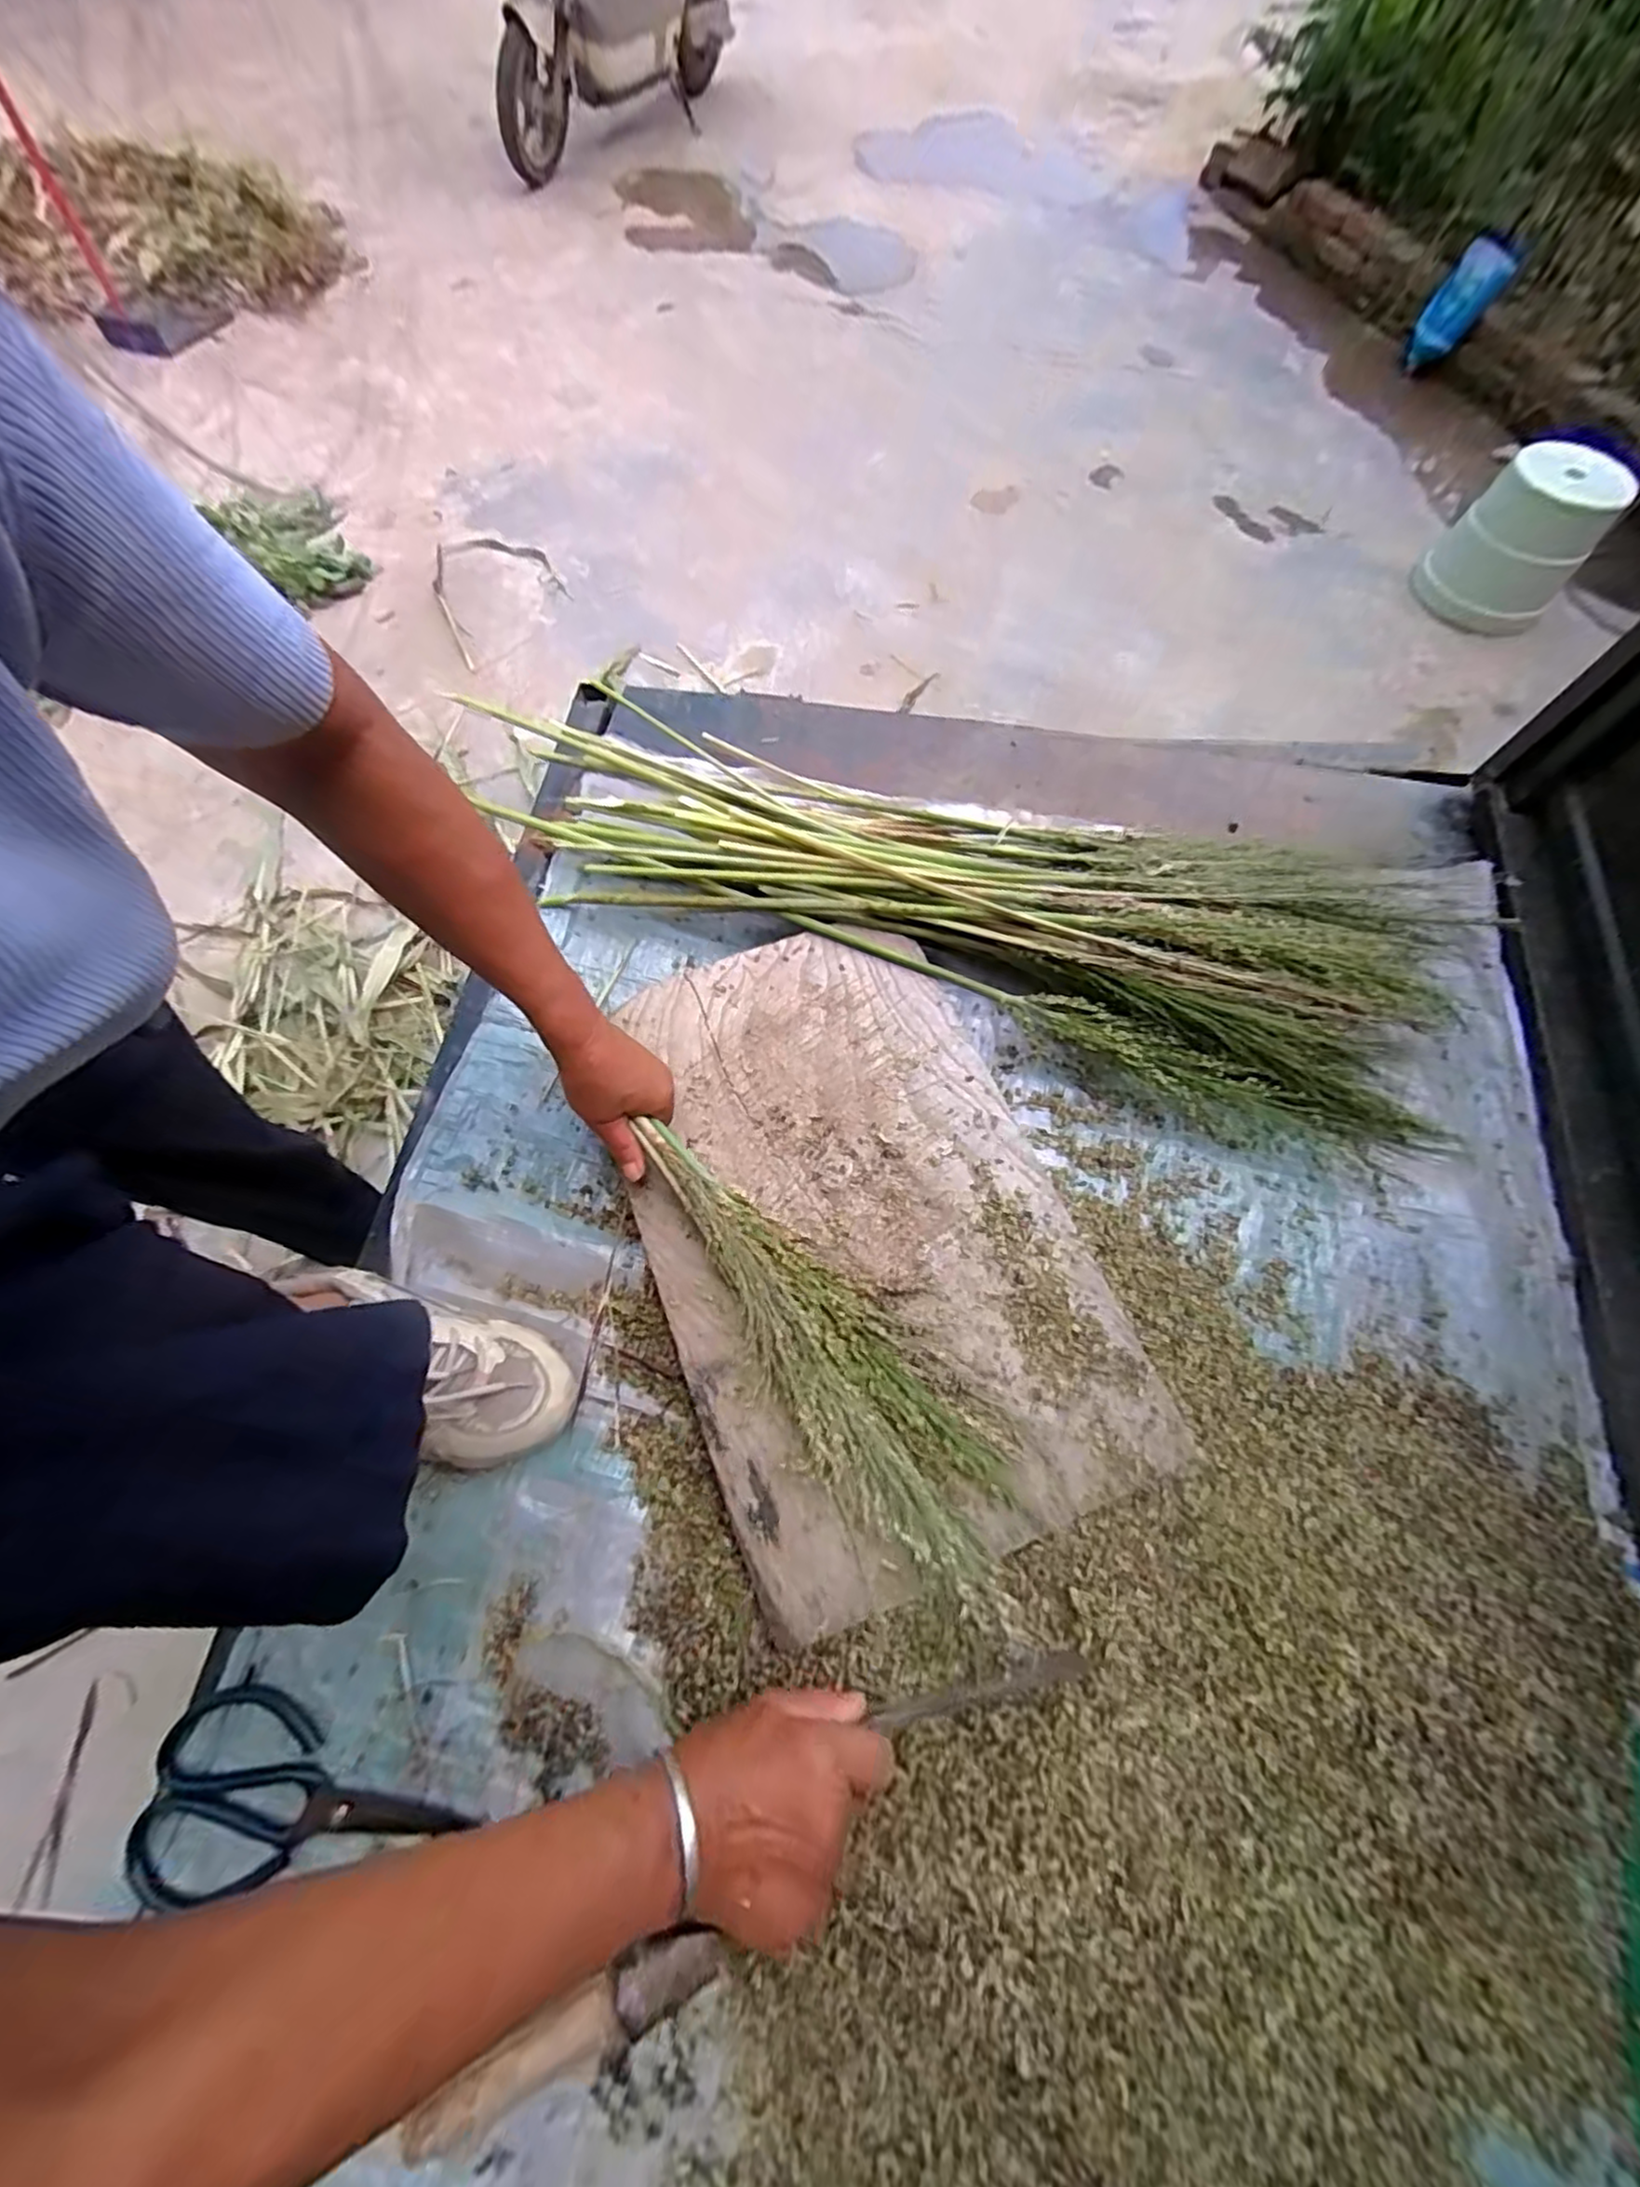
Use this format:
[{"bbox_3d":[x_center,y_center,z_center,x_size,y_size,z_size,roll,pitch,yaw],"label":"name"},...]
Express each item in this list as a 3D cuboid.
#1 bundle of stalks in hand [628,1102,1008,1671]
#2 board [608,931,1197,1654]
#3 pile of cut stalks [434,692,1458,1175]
[{"bbox_3d":[0.008,0.177,0.478,0.103,0.031,0.382,-34,79,-13],"label":"bundle of stalks in hand"},{"bbox_3d":[0.026,0.086,0.530,0.295,0.019,0.474,-20,70,-9],"label":"board"},{"bbox_3d":[0.146,-0.186,0.647,0.836,0.083,0.269,20,69,7],"label":"pile of cut stalks"}]

